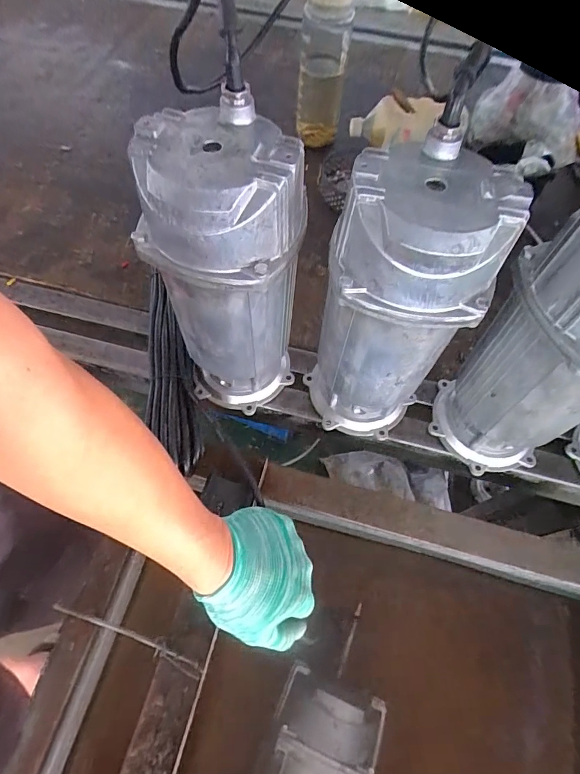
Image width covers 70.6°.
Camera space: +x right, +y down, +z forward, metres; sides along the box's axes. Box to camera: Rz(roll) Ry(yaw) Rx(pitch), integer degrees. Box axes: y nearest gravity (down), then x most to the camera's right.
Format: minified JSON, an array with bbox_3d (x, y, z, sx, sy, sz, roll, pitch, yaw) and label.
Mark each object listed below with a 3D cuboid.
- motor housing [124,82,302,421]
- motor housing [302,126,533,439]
[{"bbox_3d":[-0.059,-0.089,0.412,0.127,0.301,0.114,0,62,-2],"label":"motor housing"},{"bbox_3d":[0.091,-0.057,0.402,0.125,0.300,0.109,22,63,9],"label":"motor housing"}]

